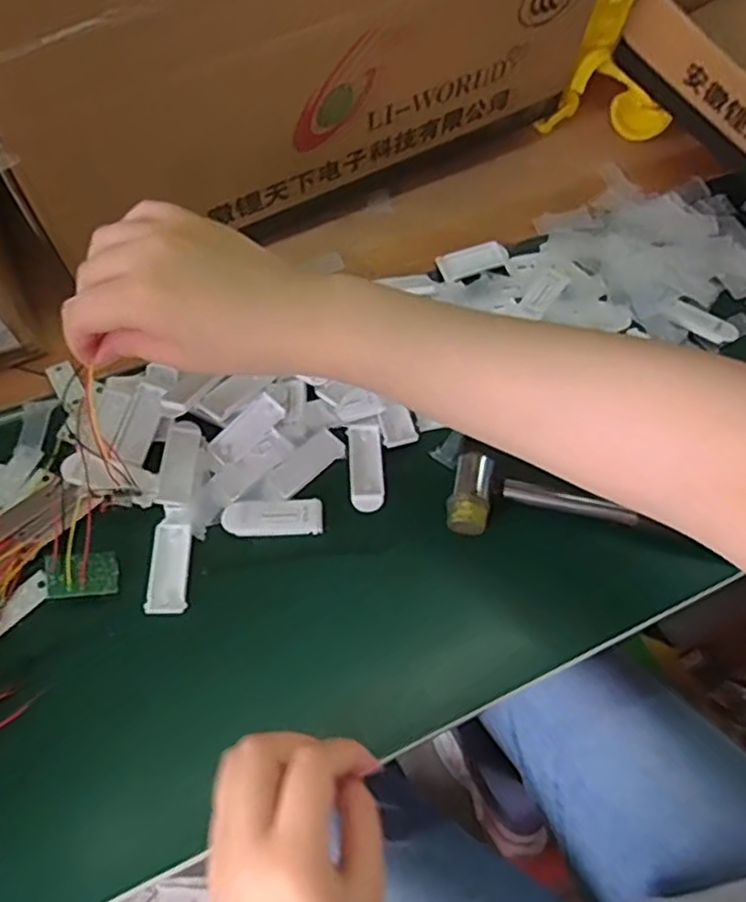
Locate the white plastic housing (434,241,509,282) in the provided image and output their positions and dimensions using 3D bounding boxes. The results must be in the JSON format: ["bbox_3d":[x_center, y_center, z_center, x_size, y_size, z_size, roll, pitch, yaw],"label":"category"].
[{"bbox_3d":[0.074,-0.142,0.507,0.054,0.004,0.025,-18,62,-13],"label":"white plastic housing"}]

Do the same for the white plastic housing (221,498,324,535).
[{"bbox_3d":[-0.059,0.039,0.402,0.058,0.004,0.020,-2,59,-4],"label":"white plastic housing"}]

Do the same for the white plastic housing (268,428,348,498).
[{"bbox_3d":[-0.040,0.006,0.417,0.050,0.005,0.022,-37,68,-22],"label":"white plastic housing"}]

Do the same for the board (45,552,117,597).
[{"bbox_3d":[-0.157,0.067,0.369,0.035,0.008,0.024,-5,69,-29],"label":"board"}]

